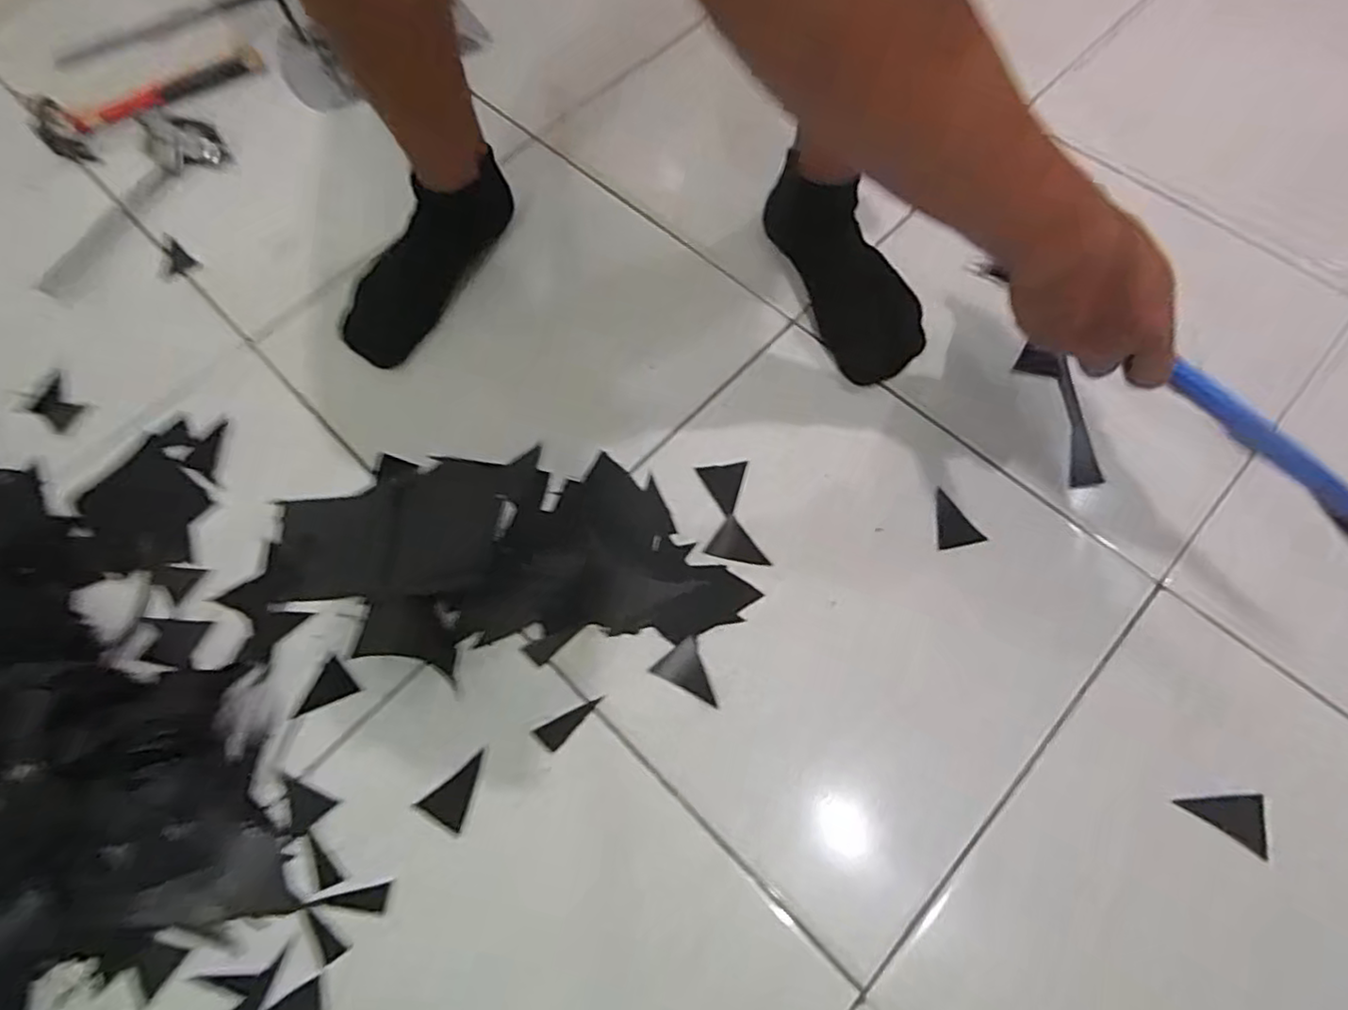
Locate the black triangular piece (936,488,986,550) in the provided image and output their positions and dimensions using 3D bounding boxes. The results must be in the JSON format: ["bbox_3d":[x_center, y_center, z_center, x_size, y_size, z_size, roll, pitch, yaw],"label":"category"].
[{"bbox_3d":[0.244,0.012,0.582,0.037,0.006,0.051,-9,67,-3],"label":"black triangular piece"}]

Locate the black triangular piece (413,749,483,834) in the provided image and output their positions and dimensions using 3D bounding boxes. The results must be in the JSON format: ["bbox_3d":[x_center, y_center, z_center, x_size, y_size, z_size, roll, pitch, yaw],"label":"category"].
[{"bbox_3d":[-0.169,0.216,0.511,0.038,0.004,0.054,23,69,11],"label":"black triangular piece"}]

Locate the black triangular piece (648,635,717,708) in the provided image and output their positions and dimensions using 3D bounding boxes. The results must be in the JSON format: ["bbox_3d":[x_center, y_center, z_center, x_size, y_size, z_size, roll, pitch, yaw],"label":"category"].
[{"bbox_3d":[0.015,0.129,0.534,0.056,0.007,0.040,26,70,12],"label":"black triangular piece"}]

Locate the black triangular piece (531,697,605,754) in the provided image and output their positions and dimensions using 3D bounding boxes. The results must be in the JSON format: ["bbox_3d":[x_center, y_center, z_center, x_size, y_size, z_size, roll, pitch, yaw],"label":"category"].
[{"bbox_3d":[-0.082,0.176,0.527,0.060,0.005,0.021,-25,68,-9],"label":"black triangular piece"}]

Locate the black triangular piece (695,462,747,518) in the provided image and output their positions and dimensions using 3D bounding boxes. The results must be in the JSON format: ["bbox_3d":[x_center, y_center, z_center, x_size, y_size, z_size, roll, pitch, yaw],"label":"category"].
[{"bbox_3d":[0.045,-0.014,0.601,0.044,0.005,0.050,-5,67,-1],"label":"black triangular piece"}]

